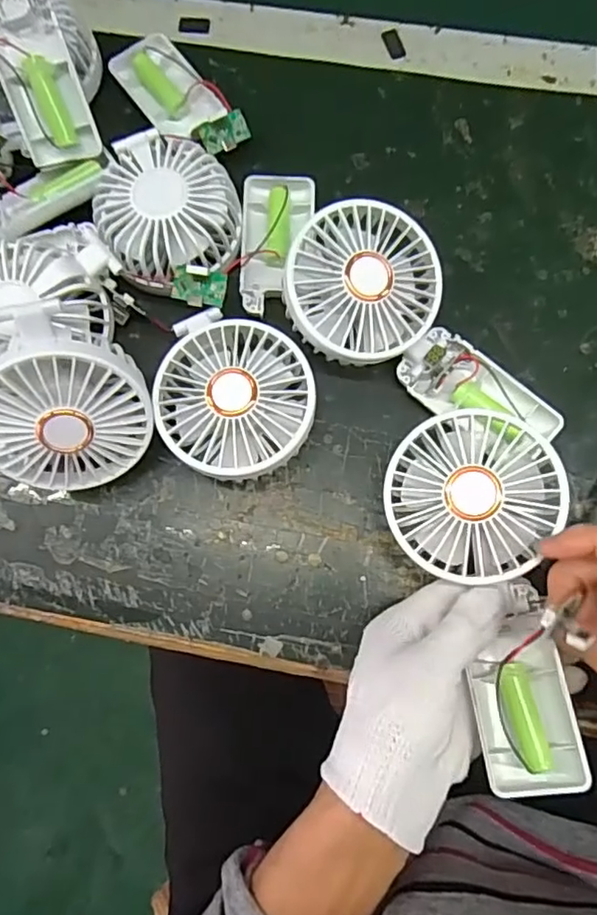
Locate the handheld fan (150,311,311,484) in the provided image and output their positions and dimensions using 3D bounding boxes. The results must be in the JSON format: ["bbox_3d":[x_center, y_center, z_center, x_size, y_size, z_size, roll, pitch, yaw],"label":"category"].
[{"bbox_3d":[-0.034,-0.032,0.332,0.086,0.049,0.091,0,77,1],"label":"handheld fan"}]

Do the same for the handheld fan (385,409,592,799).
[{"bbox_3d":[0.096,0.067,0.290,0.084,0.034,0.181,-10,83,-1],"label":"handheld fan"}]

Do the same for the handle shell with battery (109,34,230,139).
[{"bbox_3d":[-0.085,-0.244,0.389,0.045,0.019,0.084,-40,79,-7],"label":"handle shell with battery"}]

